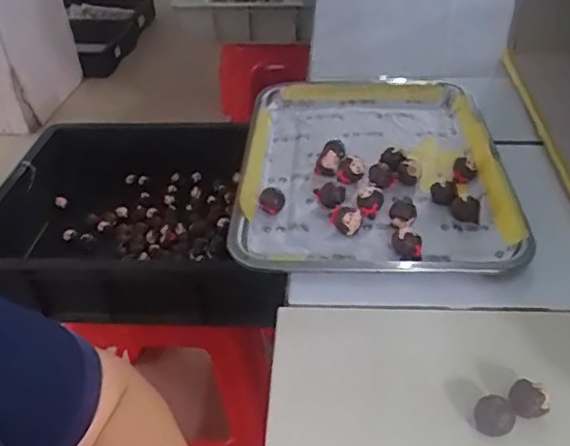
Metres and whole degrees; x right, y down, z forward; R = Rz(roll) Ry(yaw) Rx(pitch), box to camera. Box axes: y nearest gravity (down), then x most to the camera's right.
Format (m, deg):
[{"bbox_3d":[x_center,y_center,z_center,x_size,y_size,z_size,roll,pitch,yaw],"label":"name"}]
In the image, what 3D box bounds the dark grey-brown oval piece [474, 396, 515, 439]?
[{"bbox_3d":[0.135,0.126,0.377,0.024,0.021,0.019,17,42,24],"label":"dark grey-brown oval piece"}]

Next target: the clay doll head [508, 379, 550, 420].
[{"bbox_3d":[0.161,0.119,0.385,0.024,0.025,0.022,17,42,24],"label":"clay doll head"}]

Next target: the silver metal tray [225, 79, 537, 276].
[{"bbox_3d":[0.099,-0.075,0.626,0.280,0.032,0.370,-1,38,4],"label":"silver metal tray"}]

